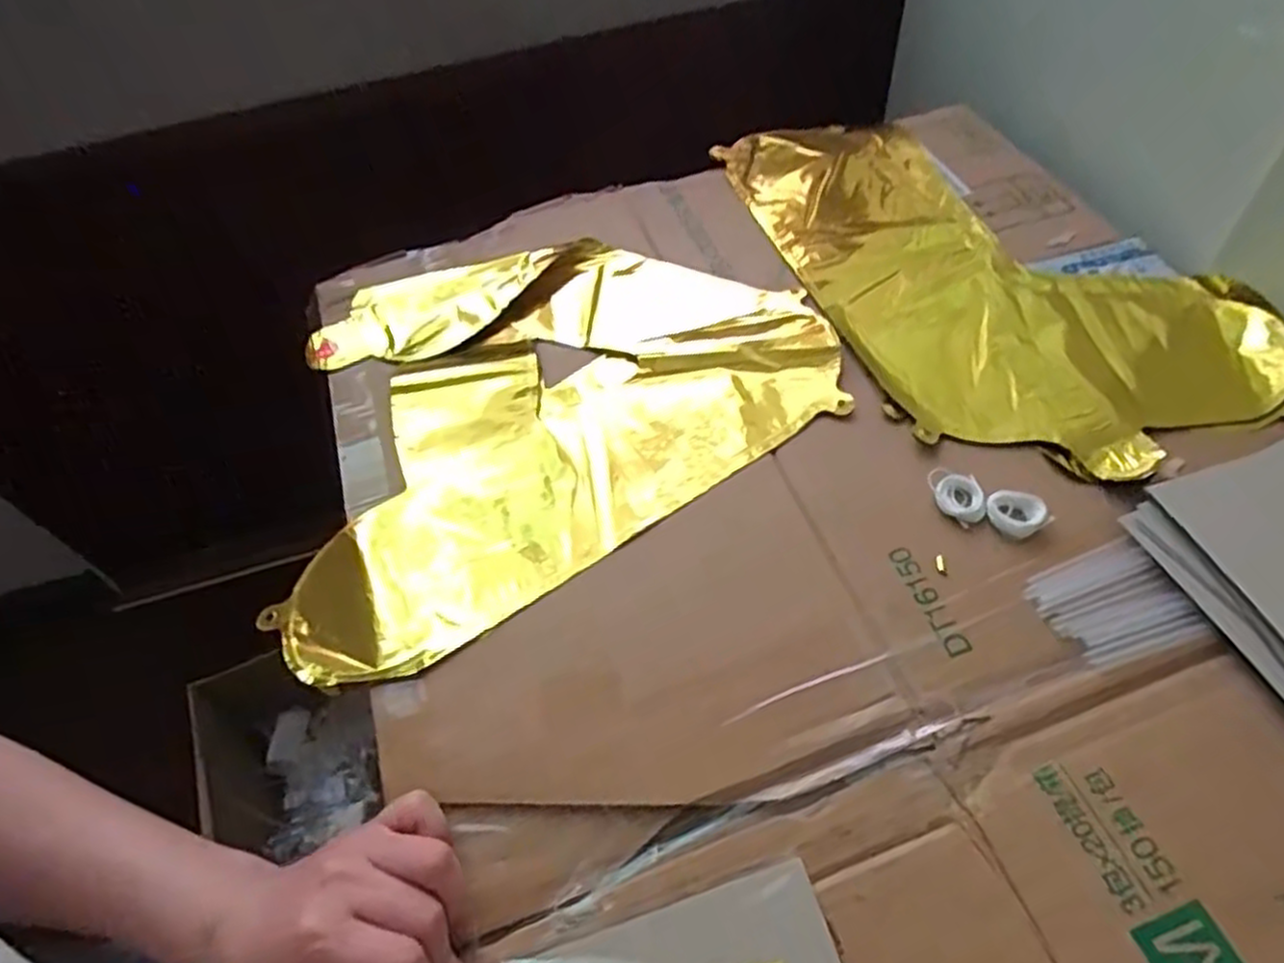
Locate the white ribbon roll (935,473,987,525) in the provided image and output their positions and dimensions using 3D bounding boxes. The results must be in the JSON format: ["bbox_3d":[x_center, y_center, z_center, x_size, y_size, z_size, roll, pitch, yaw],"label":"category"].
[{"bbox_3d":[0.176,0.009,0.418,0.026,0.007,0.028,-2,54,3],"label":"white ribbon roll"}]

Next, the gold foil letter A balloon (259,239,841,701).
[{"bbox_3d":[-0.080,-0.061,0.487,0.358,0.012,0.271,-31,58,-17],"label":"gold foil letter A balloon"}]

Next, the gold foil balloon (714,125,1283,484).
[{"bbox_3d":[0.236,-0.164,0.544,0.248,0.016,0.394,-18,55,-8],"label":"gold foil balloon"}]

